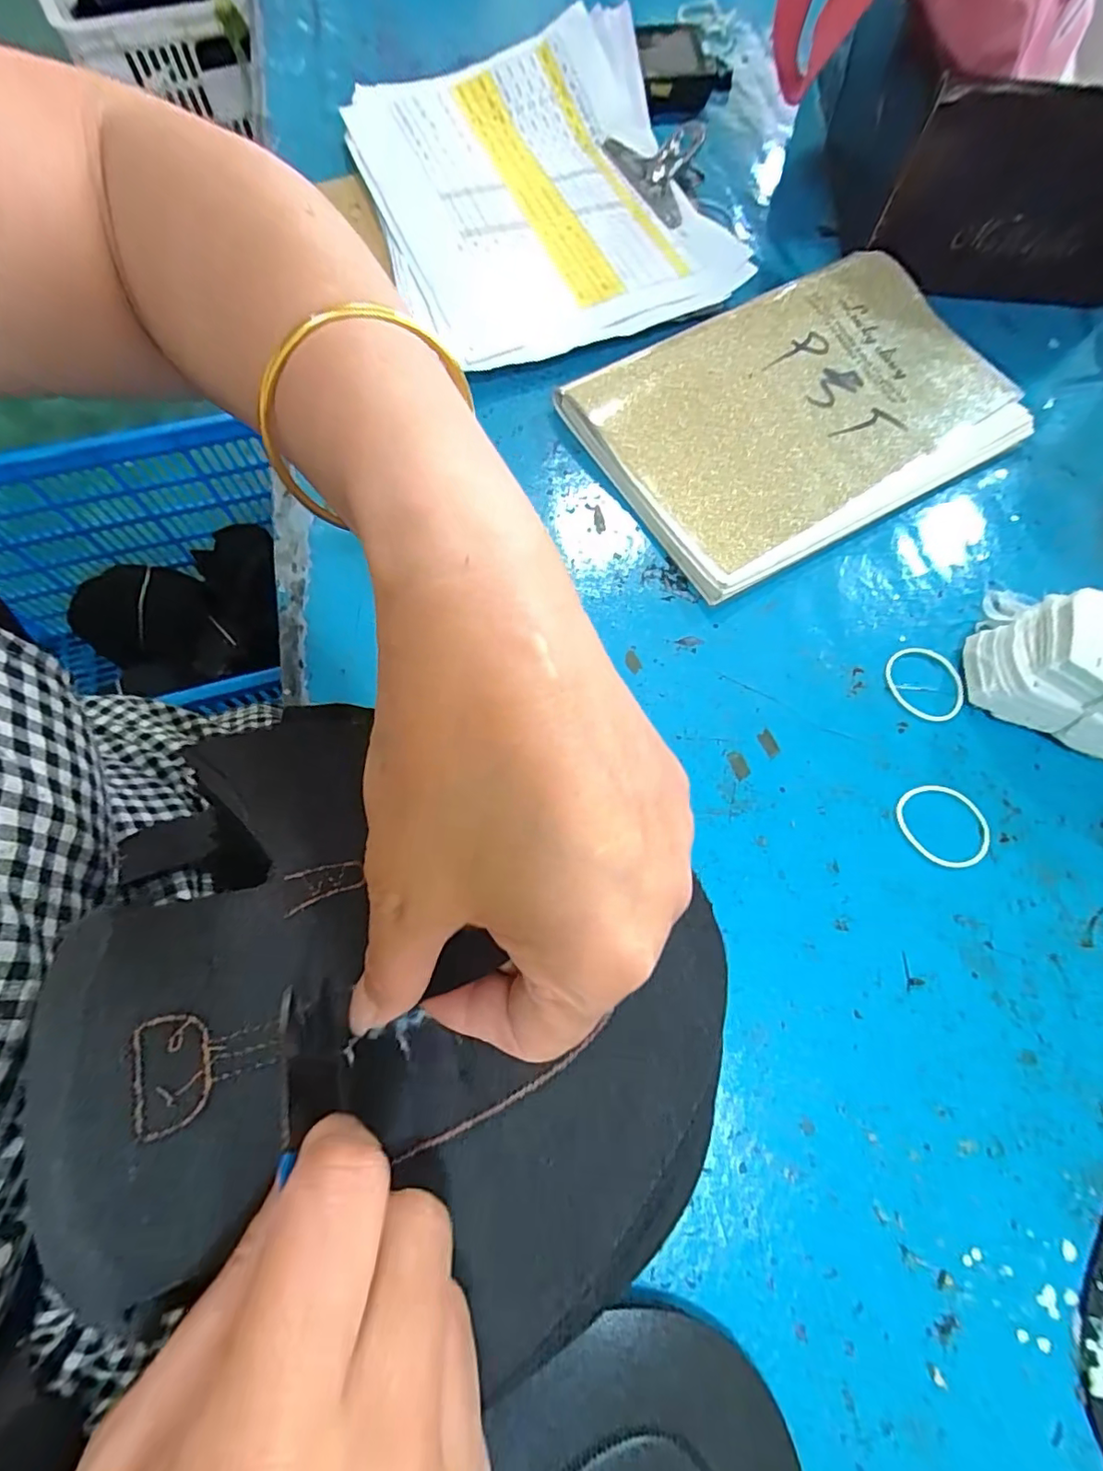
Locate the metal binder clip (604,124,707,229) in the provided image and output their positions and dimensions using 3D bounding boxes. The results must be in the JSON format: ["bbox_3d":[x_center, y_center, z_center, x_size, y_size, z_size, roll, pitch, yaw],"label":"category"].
[{"bbox_3d":[0.088,-0.438,0.425,0.059,0.026,0.111,-18,72,-7],"label":"metal binder clip"}]

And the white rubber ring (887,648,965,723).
[{"bbox_3d":[0.202,-0.029,0.303,0.040,0.004,0.042,0,70,-1],"label":"white rubber ring"}]

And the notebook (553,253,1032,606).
[{"bbox_3d":[0.153,-0.211,0.357,0.257,0.026,0.187,-29,73,-11],"label":"notebook"}]

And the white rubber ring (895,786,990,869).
[{"bbox_3d":[0.195,0.044,0.276,0.046,0.004,0.040,3,70,0],"label":"white rubber ring"}]

